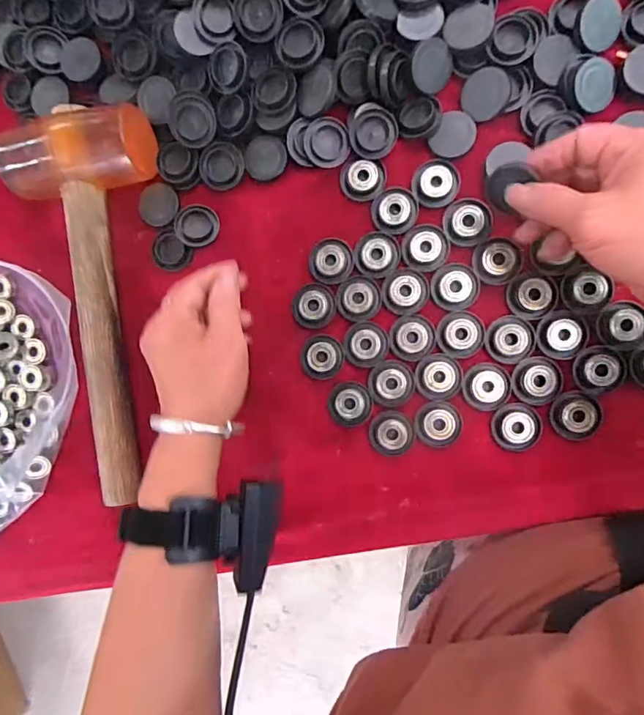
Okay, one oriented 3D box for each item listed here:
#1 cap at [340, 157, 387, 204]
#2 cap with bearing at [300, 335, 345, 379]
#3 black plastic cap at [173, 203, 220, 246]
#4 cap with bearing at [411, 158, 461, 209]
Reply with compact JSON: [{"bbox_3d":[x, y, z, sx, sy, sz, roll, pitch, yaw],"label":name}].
[{"bbox_3d":[0.030,-0.130,0.353,0.032,0.009,0.028,9,93,9],"label":"cap"},{"bbox_3d":[0.000,0.000,0.359,0.031,0.007,0.032,0,92,10],"label":"cap with bearing"},{"bbox_3d":[-0.097,-0.101,0.370,0.033,0.006,0.031,0,92,10],"label":"black plastic cap"},{"bbox_3d":[0.081,-0.123,0.343,0.033,0.005,0.032,0,92,10],"label":"cap with bearing"}]

